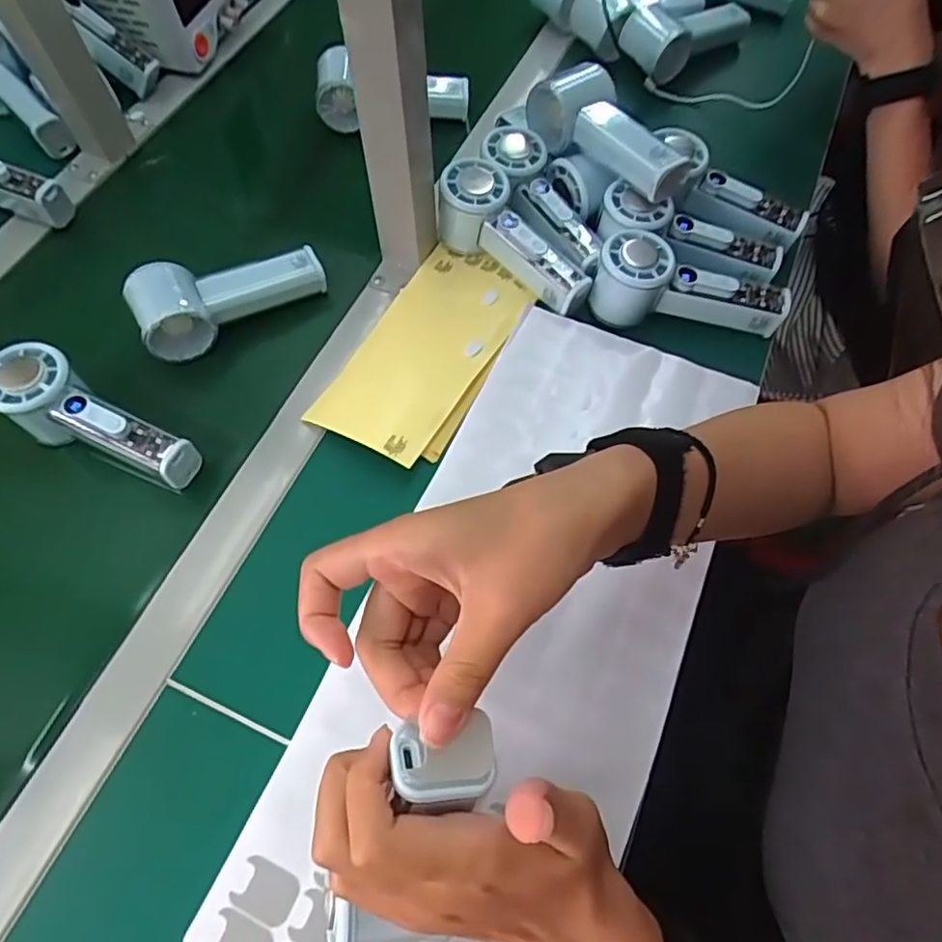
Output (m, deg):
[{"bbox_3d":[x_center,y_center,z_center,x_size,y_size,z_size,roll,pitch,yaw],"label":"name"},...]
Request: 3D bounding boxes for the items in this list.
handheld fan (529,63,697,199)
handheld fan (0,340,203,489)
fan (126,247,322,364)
[{"bbox_3d":[0.120,-0.284,0.529,0.065,0.056,0.152,-40,69,-20],"label":"handheld fan"},{"bbox_3d":[-0.274,-0.036,0.460,0.158,0.052,0.056,27,64,-1],"label":"handheld fan"},{"bbox_3d":[-0.200,-0.149,0.516,0.150,0.060,0.054,-30,66,-16],"label":"fan"}]

